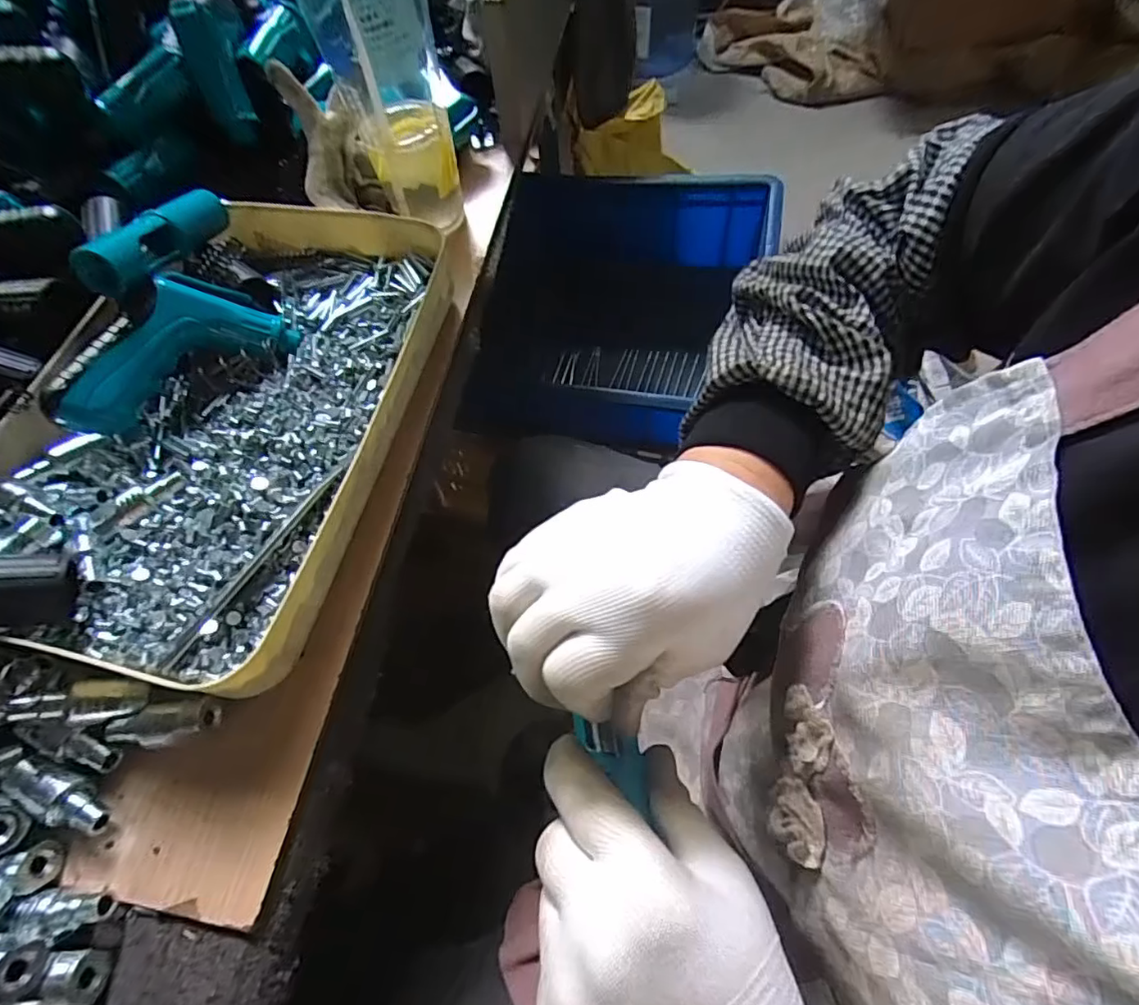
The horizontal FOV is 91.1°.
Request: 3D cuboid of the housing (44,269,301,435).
[{"bbox_3d":[-0.252,-0.098,0.353,0.135,0.048,0.066,-35,65,-14],"label":"housing"}]

